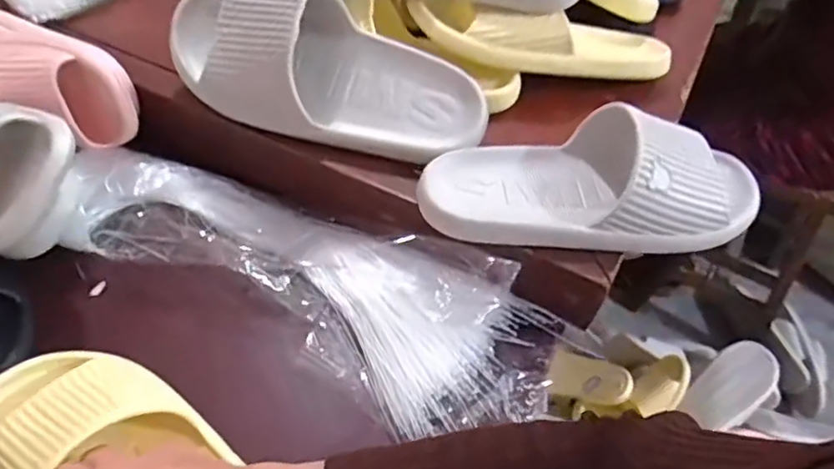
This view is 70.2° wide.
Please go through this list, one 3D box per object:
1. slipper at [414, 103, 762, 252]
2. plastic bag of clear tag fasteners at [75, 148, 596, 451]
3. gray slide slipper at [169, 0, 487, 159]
[{"bbox_3d":[0.142,-0.048,0.465,0.273,0.066,0.109,2,48,-4],"label":"slipper"},{"bbox_3d":[-0.100,0.033,0.490,0.446,0.045,0.140,24,51,15],"label":"plastic bag of clear tag fasteners"},{"bbox_3d":[-0.080,-0.138,0.490,0.284,0.070,0.116,18,81,1],"label":"gray slide slipper"}]

